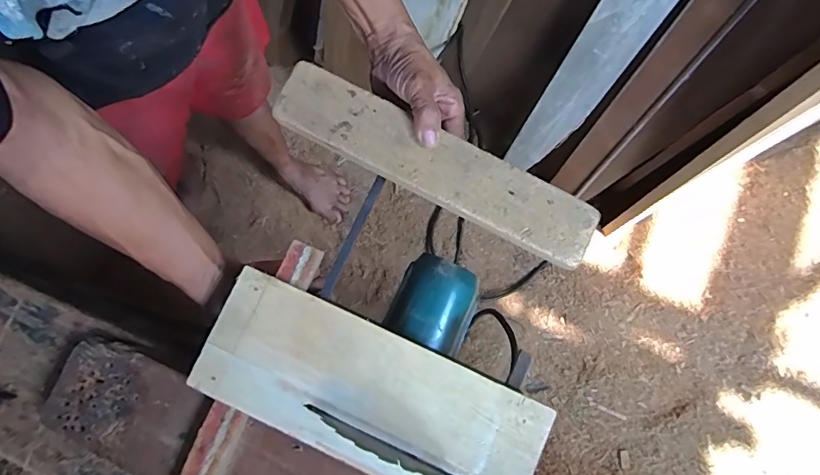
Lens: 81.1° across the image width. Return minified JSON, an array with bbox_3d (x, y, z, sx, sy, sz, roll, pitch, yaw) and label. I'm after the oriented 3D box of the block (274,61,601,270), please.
[{"bbox_3d":[0.027,-0.069,0.462,0.321,0.014,0.064,27,80,-1],"label":"block"}]

